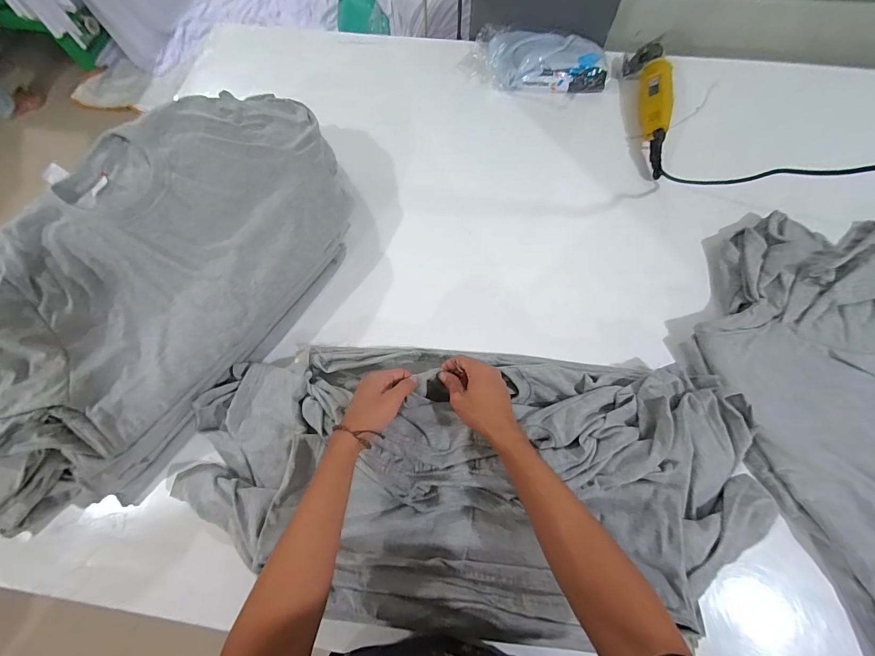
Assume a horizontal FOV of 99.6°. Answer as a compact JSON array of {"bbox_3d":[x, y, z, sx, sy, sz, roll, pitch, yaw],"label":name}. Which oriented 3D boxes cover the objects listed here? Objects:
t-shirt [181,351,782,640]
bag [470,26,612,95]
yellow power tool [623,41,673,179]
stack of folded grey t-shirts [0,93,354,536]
[{"bbox_3d":[0.038,0.209,0.535,0.797,0.072,0.360,1,70,2],"label":"t-shirt"},{"bbox_3d":[0.234,-0.616,0.850,0.300,0.066,0.164,5,70,3],"label":"bag"},{"bbox_3d":[0.467,-0.475,0.794,0.065,0.063,0.339,-1,70,1],"label":"yellow power tool"},{"bbox_3d":[-0.429,-0.066,0.565,0.306,0.186,0.774,34,74,13],"label":"stack of folded grey t-shirts"}]

